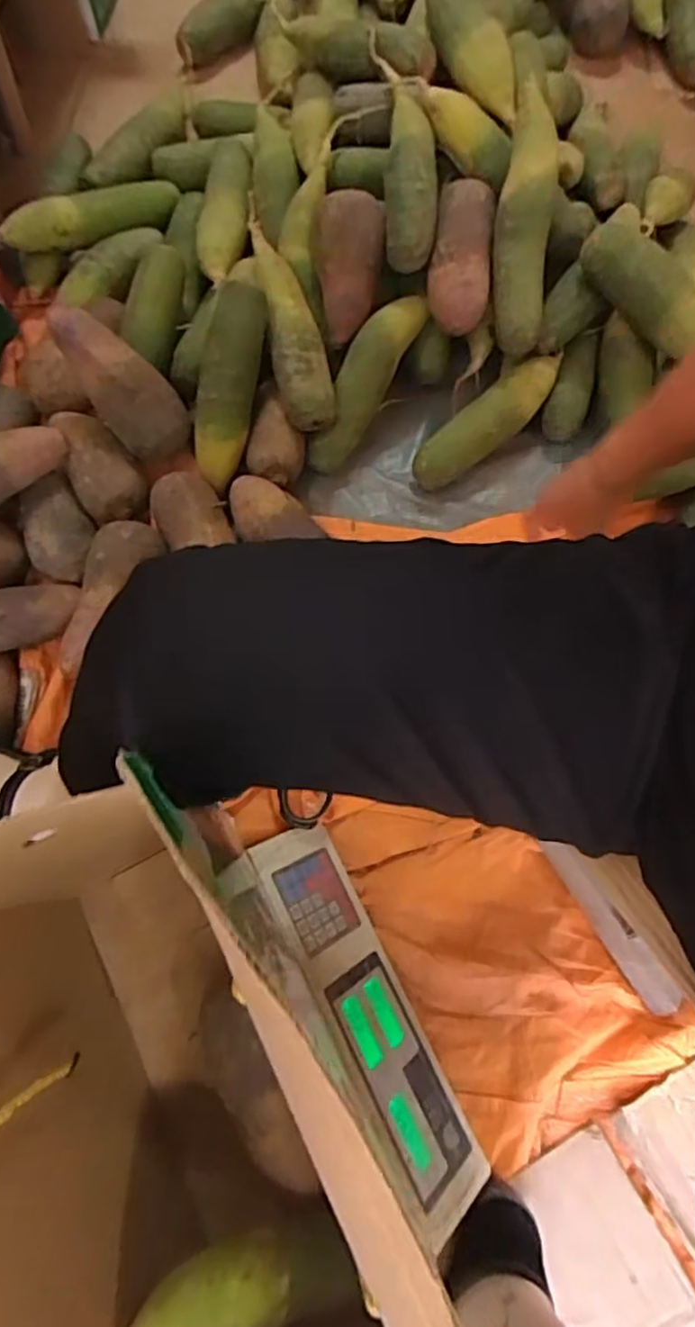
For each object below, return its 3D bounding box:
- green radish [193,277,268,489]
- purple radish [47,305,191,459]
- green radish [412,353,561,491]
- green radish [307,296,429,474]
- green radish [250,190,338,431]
[{"bbox_3d":[-0.125,-0.279,0.667,0.057,0.048,0.197,14,107,4],"label":"green radish"},{"bbox_3d":[-0.232,-0.285,0.672,0.068,0.059,0.166,-50,121,-14],"label":"purple radish"},{"bbox_3d":[0.158,-0.268,0.735,0.198,0.047,0.049,-39,77,-12],"label":"green radish"},{"bbox_3d":[0.014,-0.307,0.714,0.050,0.061,0.205,33,102,9],"label":"green radish"},{"bbox_3d":[-0.062,-0.364,0.691,0.058,0.043,0.231,-15,90,-5],"label":"green radish"}]

